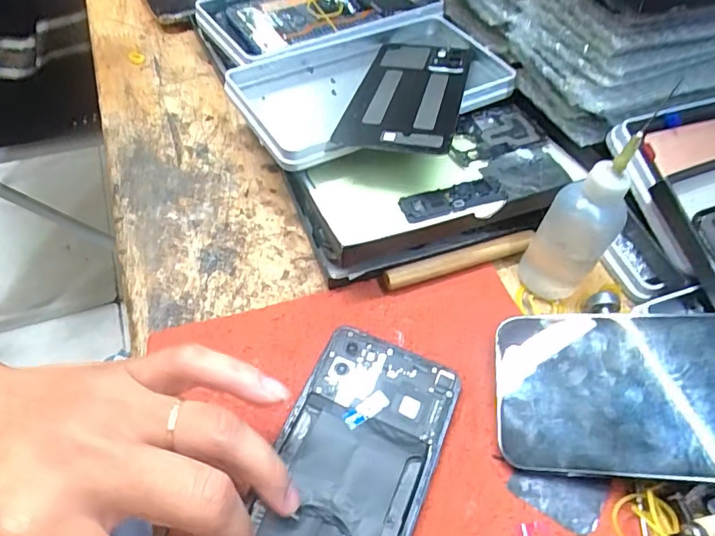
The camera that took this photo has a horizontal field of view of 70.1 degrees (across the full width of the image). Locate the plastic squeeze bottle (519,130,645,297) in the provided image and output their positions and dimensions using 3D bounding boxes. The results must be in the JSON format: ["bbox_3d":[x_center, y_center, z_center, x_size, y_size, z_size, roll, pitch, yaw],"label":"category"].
[{"bbox_3d":[0.116,-0.021,0.267,0.035,0.097,0.028,31,59,17],"label":"plastic squeeze bottle"}]

